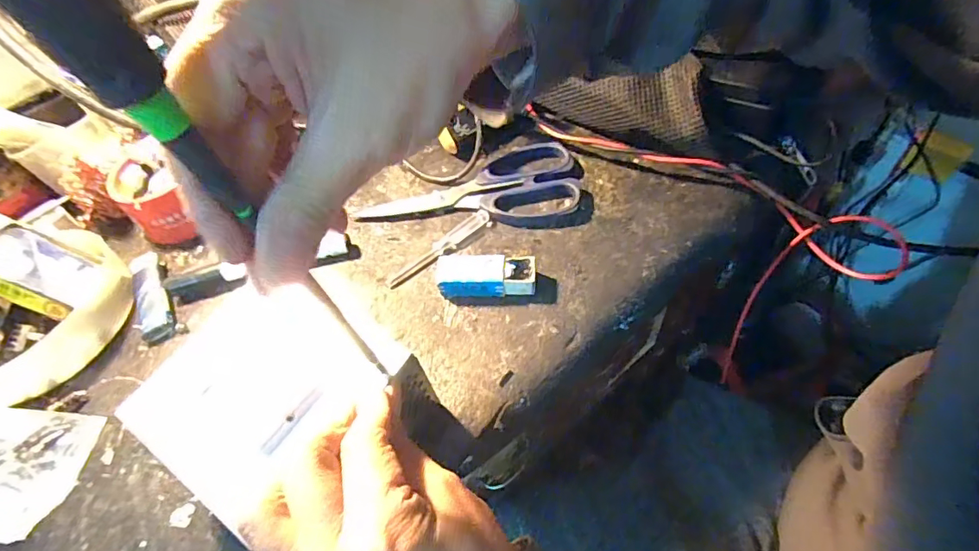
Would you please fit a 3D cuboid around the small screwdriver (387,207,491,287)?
[{"bbox_3d":[-0.038,-0.021,0.381,0.090,0.008,0.013,-36,59,-16],"label":"small screwdriver"}]

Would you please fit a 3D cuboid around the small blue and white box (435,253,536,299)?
[{"bbox_3d":[-0.003,-0.001,0.355,0.069,0.018,0.027,-1,56,8],"label":"small blue and white box"}]

